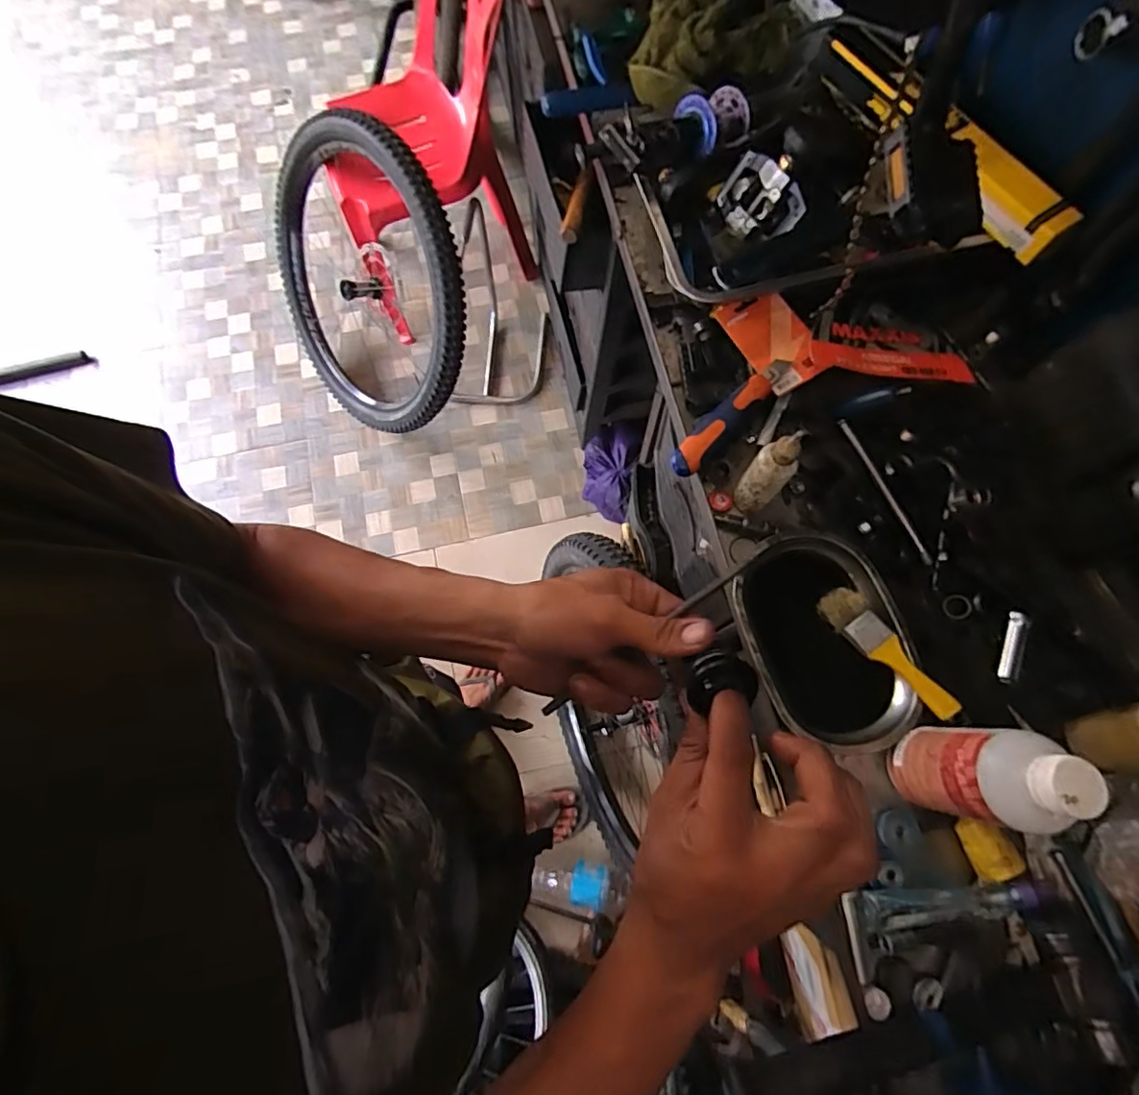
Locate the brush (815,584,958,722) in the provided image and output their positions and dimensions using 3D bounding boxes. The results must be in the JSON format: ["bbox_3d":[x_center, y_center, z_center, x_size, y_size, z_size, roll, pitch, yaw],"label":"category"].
[{"bbox_3d":[0.316,0.101,0.570,0.041,0.009,0.150,-43,67,2],"label":"brush"}]

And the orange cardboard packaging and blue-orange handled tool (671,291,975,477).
[{"bbox_3d":[0.261,-0.217,0.652,0.359,0.044,0.173,-19,74,-5],"label":"orange cardboard packaging and blue-orange handled tool"}]

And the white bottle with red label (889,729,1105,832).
[{"bbox_3d":[0.333,0.184,0.467,0.060,0.169,0.073,11,74,4],"label":"white bottle with red label"}]

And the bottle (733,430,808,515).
[{"bbox_3d":[0.201,-0.074,0.583,0.036,0.127,0.038,0,73,1],"label":"bottle"}]

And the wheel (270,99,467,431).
[{"bbox_3d":[-0.509,-0.609,1.405,0.073,0.705,0.653,-33,104,-43],"label":"wheel"}]

